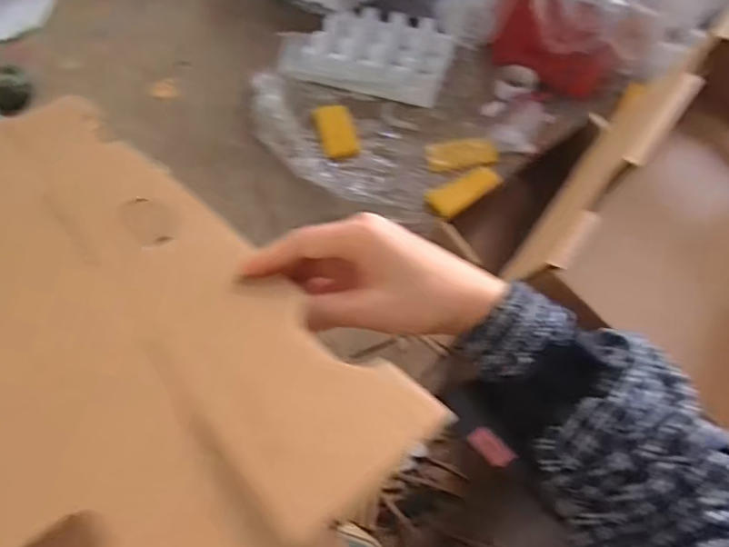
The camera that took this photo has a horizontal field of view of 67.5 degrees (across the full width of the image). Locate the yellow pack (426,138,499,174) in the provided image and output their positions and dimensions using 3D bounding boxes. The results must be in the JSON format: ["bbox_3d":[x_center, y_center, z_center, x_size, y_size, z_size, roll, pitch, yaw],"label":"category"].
[{"bbox_3d":[0.203,-0.242,1.110,0.148,0.033,0.069,-5,56,-2],"label":"yellow pack"}]

